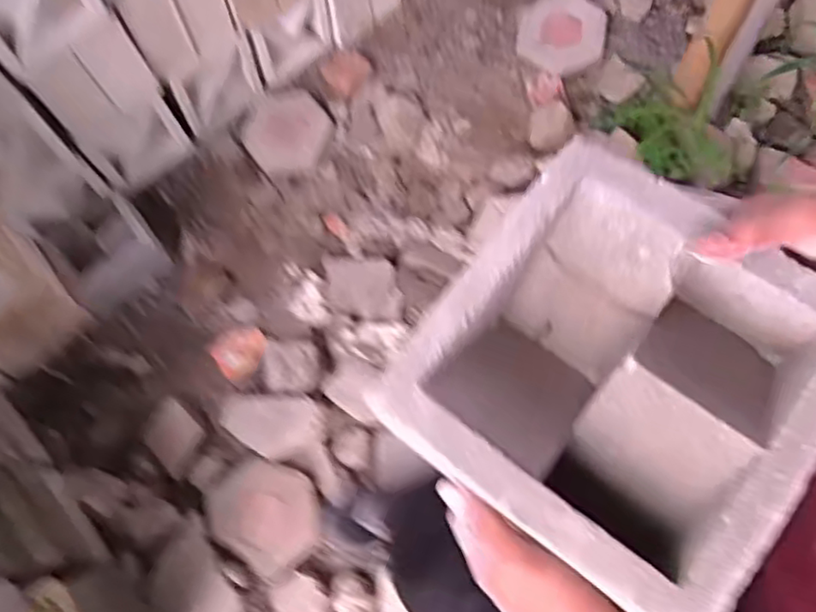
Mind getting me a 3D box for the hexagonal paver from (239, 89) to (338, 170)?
[{"bbox_3d":[-0.282,-0.408,1.552,0.195,0.037,0.205,-36,72,-11],"label":"hexagonal paver"}]

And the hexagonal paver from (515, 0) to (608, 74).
[{"bbox_3d":[0.367,-0.651,1.567,0.209,0.046,0.193,-7,85,-1],"label":"hexagonal paver"}]

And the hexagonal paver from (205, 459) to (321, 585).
[{"bbox_3d":[-0.273,0.389,1.246,0.217,0.037,0.178,32,73,13],"label":"hexagonal paver"}]

